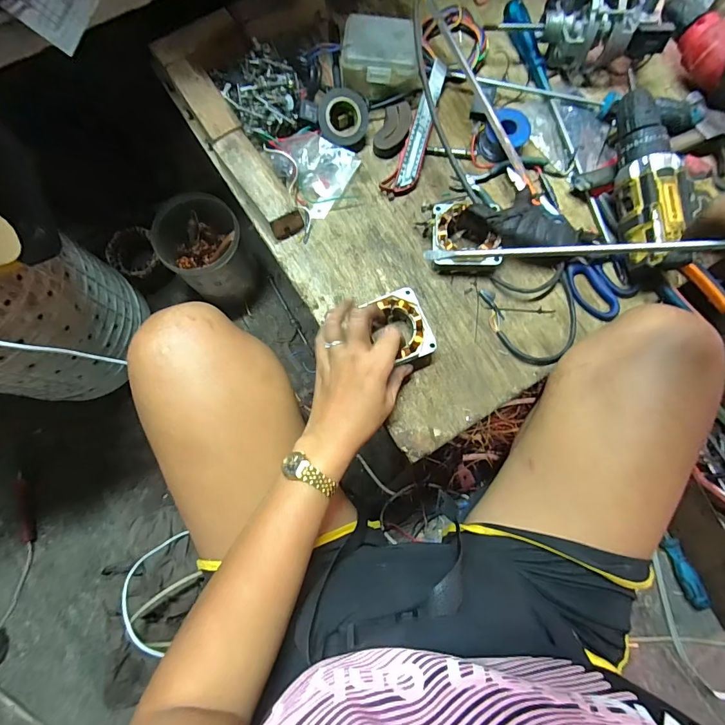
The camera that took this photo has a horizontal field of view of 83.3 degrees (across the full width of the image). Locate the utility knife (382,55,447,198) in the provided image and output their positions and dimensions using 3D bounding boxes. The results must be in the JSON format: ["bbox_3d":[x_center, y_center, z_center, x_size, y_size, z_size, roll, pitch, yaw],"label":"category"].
[{"bbox_3d":[0.072,-0.287,0.504,0.036,0.020,0.189,21,79,3],"label":"utility knife"}]

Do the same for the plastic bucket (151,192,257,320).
[{"bbox_3d":[-0.273,-0.188,0.740,0.149,0.166,0.125,28,79,4],"label":"plastic bucket"}]

